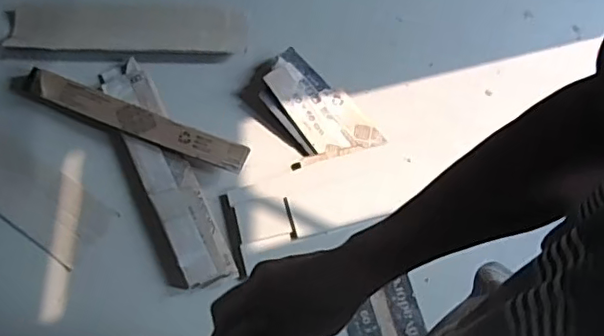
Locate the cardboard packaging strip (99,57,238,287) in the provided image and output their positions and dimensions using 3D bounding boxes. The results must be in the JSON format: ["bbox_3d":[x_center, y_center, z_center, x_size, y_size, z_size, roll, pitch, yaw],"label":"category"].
[{"bbox_3d":[-0.334,-0.003,1.415,0.121,0.024,0.616,-24,70,-12],"label":"cardboard packaging strip"}]

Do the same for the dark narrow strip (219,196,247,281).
[{"bbox_3d":[-0.158,0.149,1.356,0.029,0.014,0.196,-13,68,-7],"label":"dark narrow strip"}]

